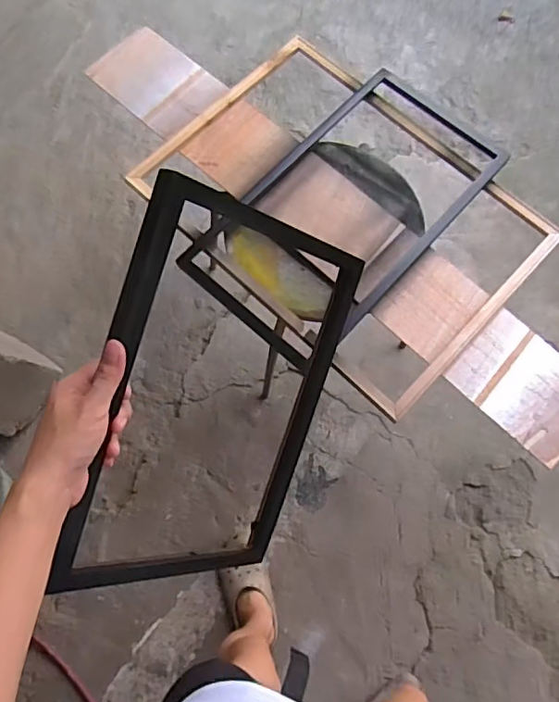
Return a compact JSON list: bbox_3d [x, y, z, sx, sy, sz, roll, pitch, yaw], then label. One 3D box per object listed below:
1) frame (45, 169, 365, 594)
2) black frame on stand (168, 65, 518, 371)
[{"bbox_3d":[-0.059,0.058,0.573,0.031,0.274,0.391,21,96,45],"label":"frame"},{"bbox_3d":[0.131,-0.266,1.035,0.333,0.042,0.604,40,75,15],"label":"black frame on stand"}]

